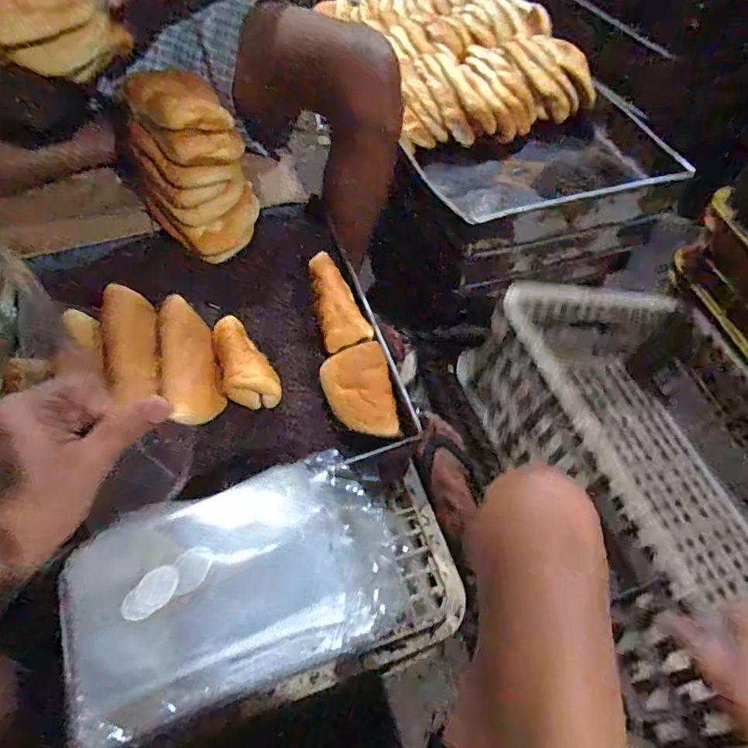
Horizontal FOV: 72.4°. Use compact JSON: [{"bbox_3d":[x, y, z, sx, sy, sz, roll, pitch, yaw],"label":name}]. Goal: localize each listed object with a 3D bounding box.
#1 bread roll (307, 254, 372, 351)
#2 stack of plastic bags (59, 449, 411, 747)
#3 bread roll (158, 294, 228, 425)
[{"bbox_3d":[-0.045,-0.095,0.647,0.063,0.036,0.130,-11,58,-7],"label":"bread roll"},{"bbox_3d":[-0.122,0.207,0.503,0.311,0.085,0.176,-18,59,-12],"label":"stack of plastic bags"},{"bbox_3d":[-0.214,-0.019,0.585,0.062,0.047,0.155,-12,78,-8],"label":"bread roll"}]

